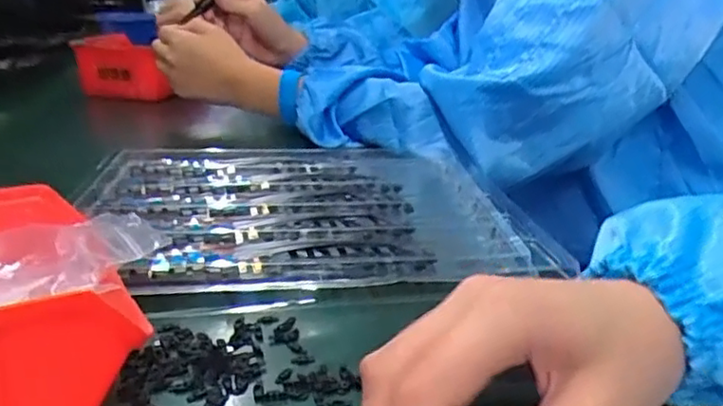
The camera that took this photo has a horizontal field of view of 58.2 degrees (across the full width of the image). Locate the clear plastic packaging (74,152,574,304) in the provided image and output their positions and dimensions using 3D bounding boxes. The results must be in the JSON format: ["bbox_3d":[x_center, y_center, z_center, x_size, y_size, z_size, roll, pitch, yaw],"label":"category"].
[{"bbox_3d":[-0.044,0.000,0.428,0.260,0.016,0.232,-2,23,-12],"label":"clear plastic packaging"}]

